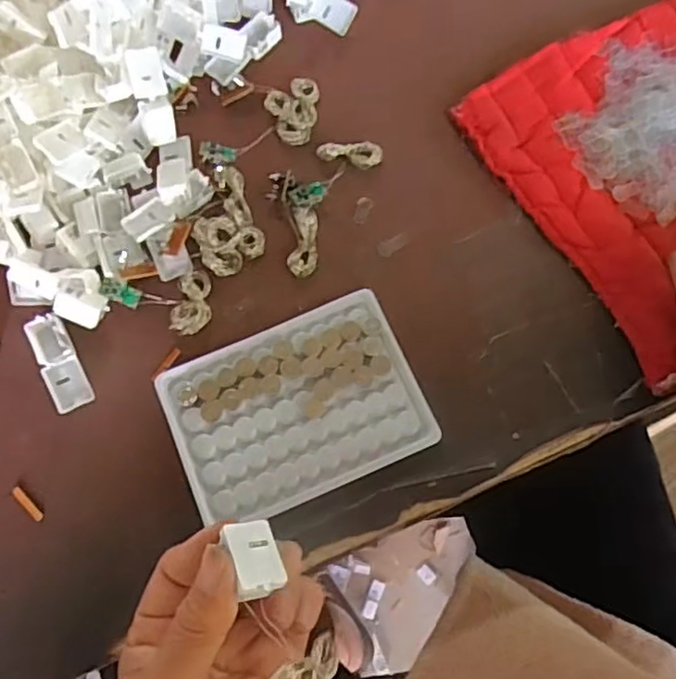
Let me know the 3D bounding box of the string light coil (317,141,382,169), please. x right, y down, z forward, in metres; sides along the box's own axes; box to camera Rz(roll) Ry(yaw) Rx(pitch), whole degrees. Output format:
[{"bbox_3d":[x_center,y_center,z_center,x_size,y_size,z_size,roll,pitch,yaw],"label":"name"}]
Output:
[{"bbox_3d":[0.008,-0.115,0.399,0.038,0.005,0.019,13,72,6],"label":"string light coil"}]

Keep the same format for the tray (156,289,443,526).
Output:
[{"bbox_3d":[-0.023,0.035,0.351,0.128,0.009,0.097,-23,72,-6],"label":"tray"}]

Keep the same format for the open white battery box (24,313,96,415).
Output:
[{"bbox_3d":[-0.155,0.013,0.361,0.020,0.010,0.055,-28,73,-7],"label":"open white battery box"}]

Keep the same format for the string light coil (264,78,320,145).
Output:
[{"bbox_3d":[-0.024,-0.142,0.406,0.034,0.011,0.040,-23,72,-5],"label":"string light coil"}]

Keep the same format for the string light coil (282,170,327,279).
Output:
[{"bbox_3d":[-0.019,-0.069,0.381,0.025,0.017,0.064,-6,71,0],"label":"string light coil"}]

